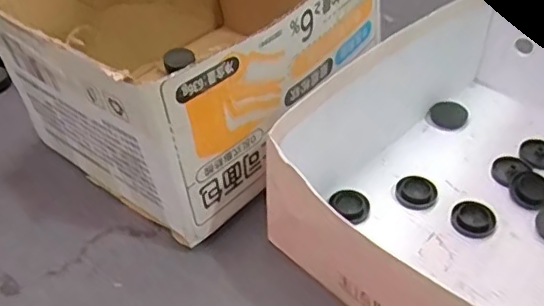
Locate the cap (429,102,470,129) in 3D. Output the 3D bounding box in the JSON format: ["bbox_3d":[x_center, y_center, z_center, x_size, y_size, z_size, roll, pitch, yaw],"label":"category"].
[{"bbox_3d":[0.162,-0.034,0.526,0.032,0.006,0.030,-26,63,1],"label":"cap"}]

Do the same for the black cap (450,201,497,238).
[{"bbox_3d":[0.155,0.051,0.441,0.032,0.010,0.028,-4,44,1],"label":"black cap"}]

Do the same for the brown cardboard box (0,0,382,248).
[{"bbox_3d":[-0.070,-0.101,0.505,0.248,0.150,0.269,31,54,32],"label":"brown cardboard box"}]

